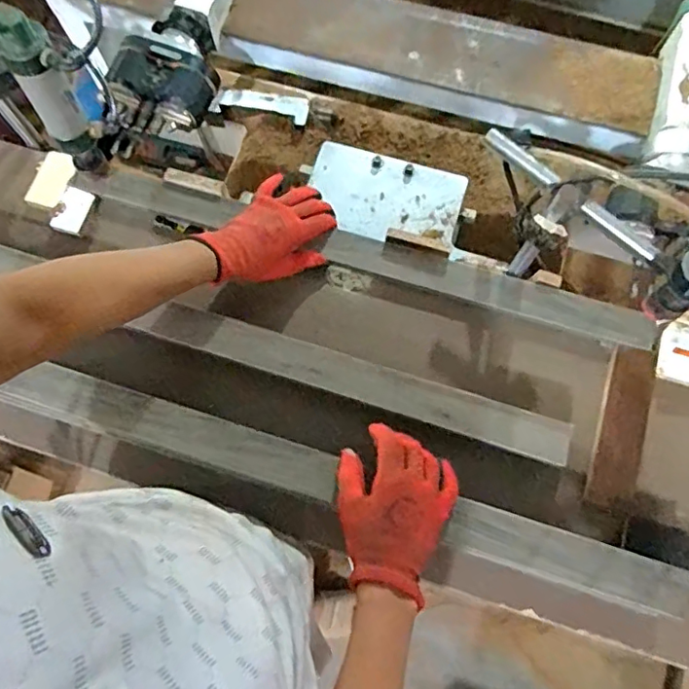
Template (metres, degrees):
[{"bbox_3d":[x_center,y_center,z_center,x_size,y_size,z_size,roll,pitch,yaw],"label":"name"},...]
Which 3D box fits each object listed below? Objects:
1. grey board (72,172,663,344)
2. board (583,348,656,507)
[{"bbox_3d":[0.011,-0.120,0.730,0.747,0.031,0.048,17,75,7],"label":"grey board"},{"bbox_3d":[0.328,0.096,0.669,0.049,0.013,0.192,18,75,5],"label":"board"}]

